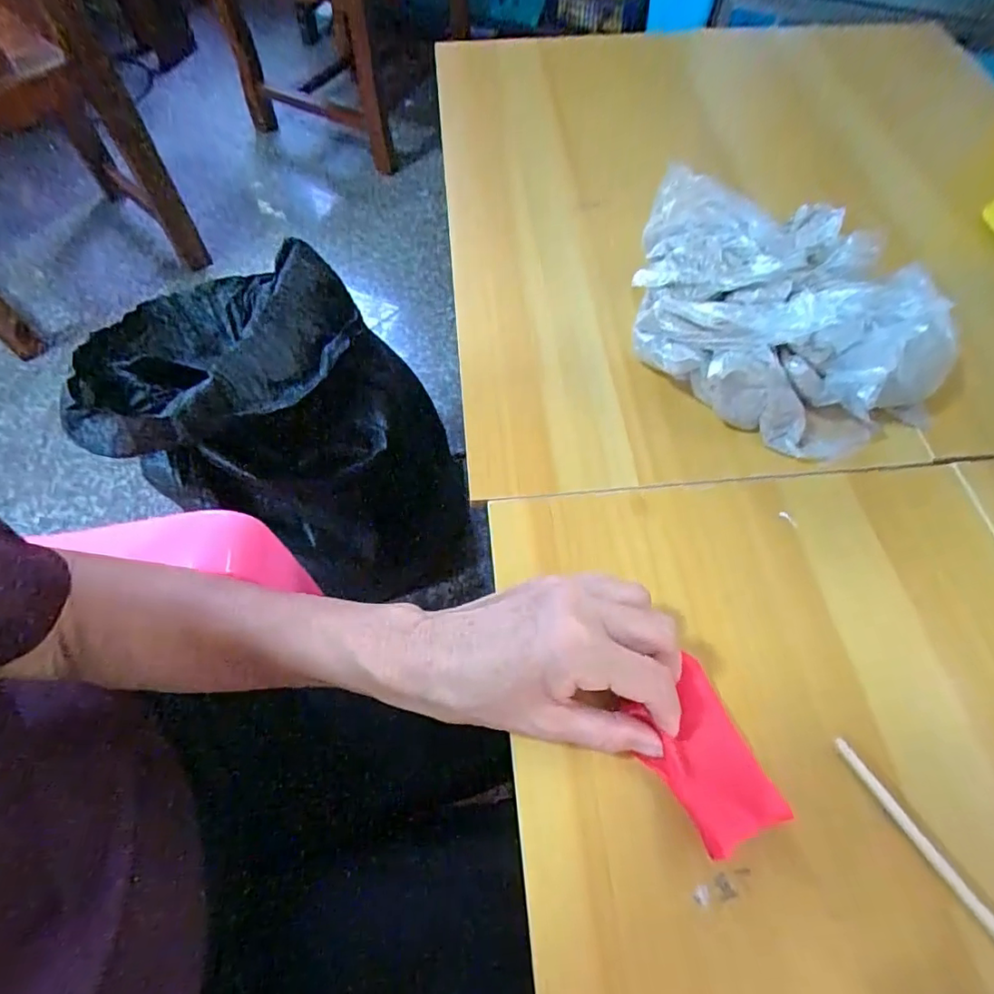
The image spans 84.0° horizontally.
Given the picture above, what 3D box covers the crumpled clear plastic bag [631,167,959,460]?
[{"bbox_3d":[0.192,-0.124,0.375,0.204,0.061,0.170,17,62,9],"label":"crumpled clear plastic bag"}]

